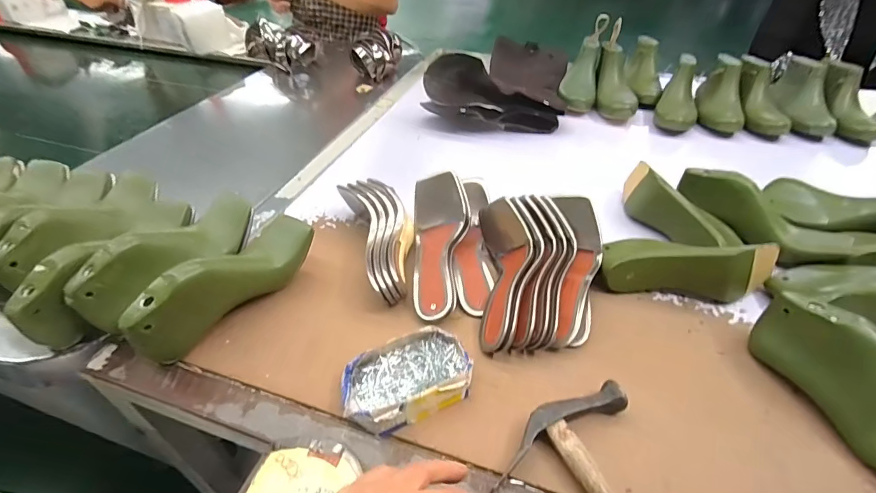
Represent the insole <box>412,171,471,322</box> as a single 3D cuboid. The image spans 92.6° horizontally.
[{"bbox_3d":[0.002,-0.001,0.561,0.074,0.047,0.213,3,56,3],"label":"insole"}]

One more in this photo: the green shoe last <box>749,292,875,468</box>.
[{"bbox_3d":[0.411,0.143,0.395,0.074,0.084,0.224,-18,44,-21],"label":"green shoe last"}]

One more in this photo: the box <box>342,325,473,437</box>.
[{"bbox_3d":[-0.033,0.133,0.432,0.129,0.029,0.085,-19,44,-21],"label":"box"}]

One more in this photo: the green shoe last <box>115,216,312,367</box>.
[{"bbox_3d":[-0.249,0.030,0.486,0.066,0.081,0.214,28,48,28],"label":"green shoe last"}]

